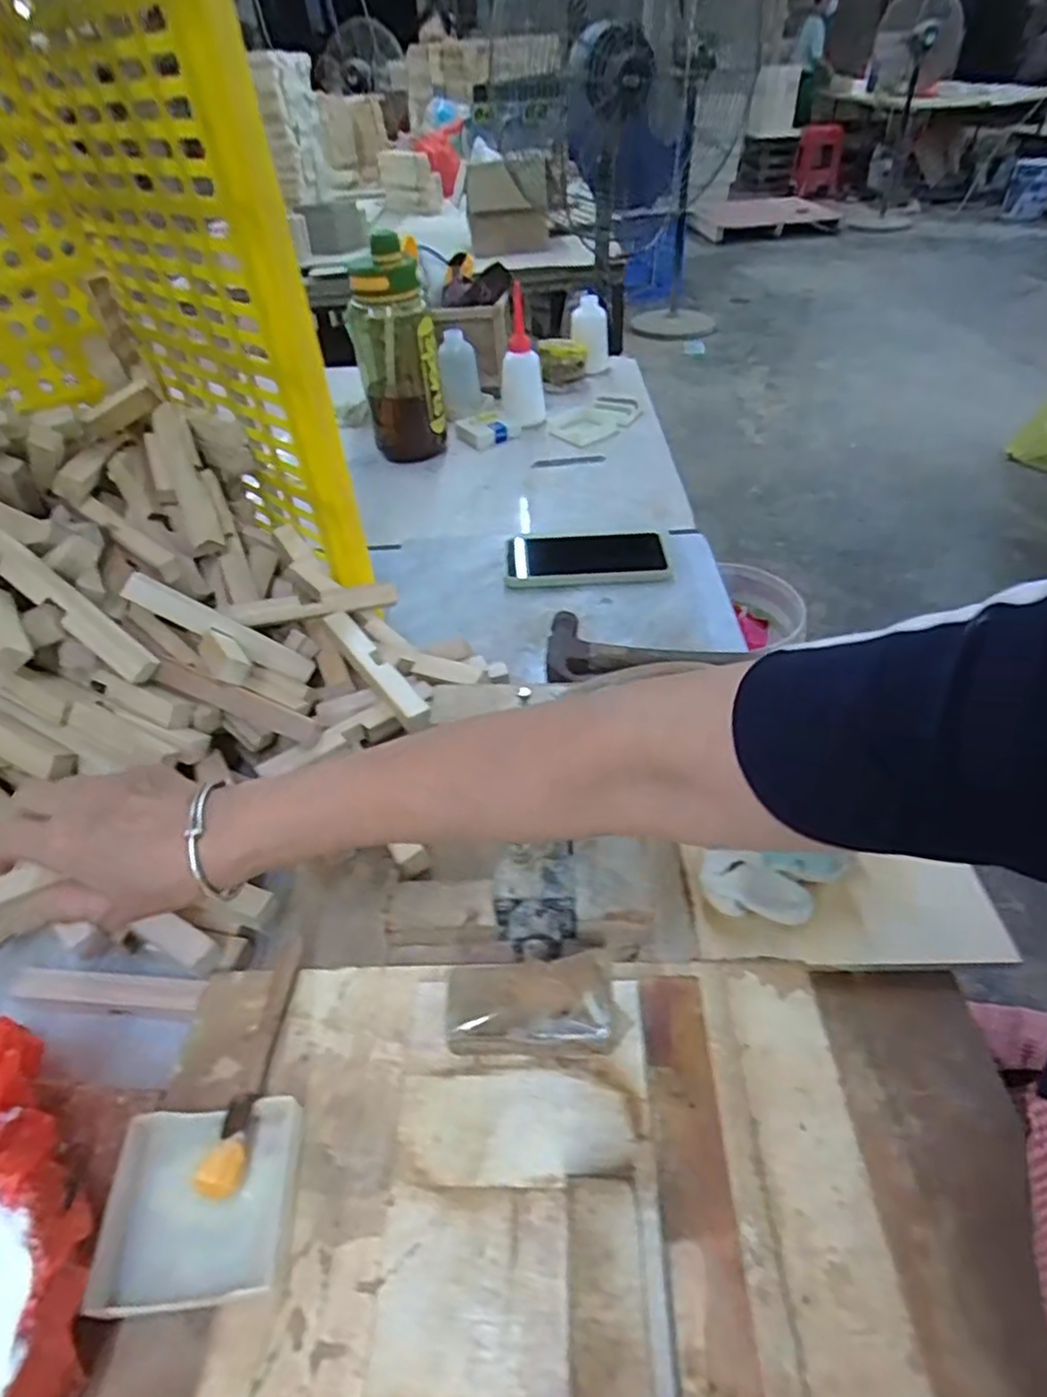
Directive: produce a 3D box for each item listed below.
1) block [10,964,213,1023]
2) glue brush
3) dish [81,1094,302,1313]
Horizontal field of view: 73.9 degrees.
[{"bbox_3d":[-0.249,0.174,0.415,0.122,0.011,0.023,2,43,6],"label":"block"},{"bbox_3d":[-0.128,0.175,0.344,0.015,0.015,0.126,-2,32,2],"label":"glue brush"},{"bbox_3d":[-0.142,0.219,0.304,0.078,0.015,0.070,-6,44,-2],"label":"dish"}]

